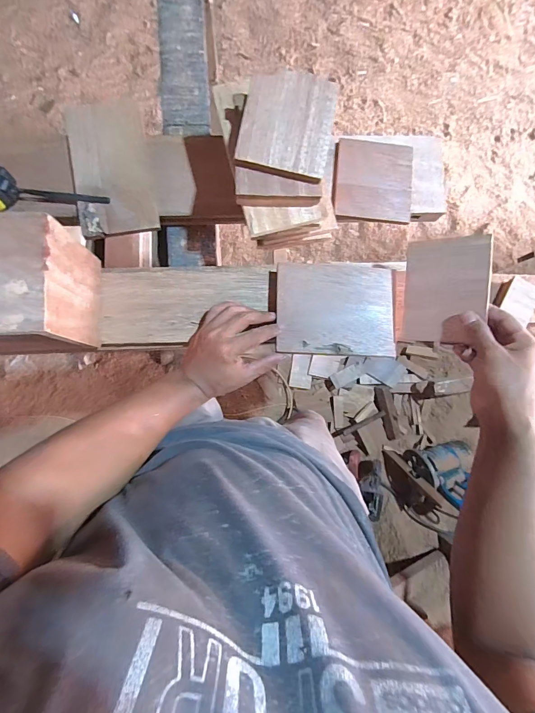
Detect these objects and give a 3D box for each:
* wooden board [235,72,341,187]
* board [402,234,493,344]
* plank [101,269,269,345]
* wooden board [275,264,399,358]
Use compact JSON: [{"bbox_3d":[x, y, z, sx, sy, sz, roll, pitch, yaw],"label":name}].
[{"bbox_3d":[0.025,-0.287,0.440,0.109,0.015,0.124,11,93,-6],"label":"wooden board"},{"bbox_3d":[0.238,-0.088,0.485,0.006,0.104,0.136,-11,104,-49],"label":"board"},{"bbox_3d":[-0.120,-0.077,0.539,0.239,0.027,0.109,-2,87,-4],"label":"plank"},{"bbox_3d":[0.100,-0.067,0.522,0.171,0.016,0.127,2,94,-6],"label":"wooden board"}]

